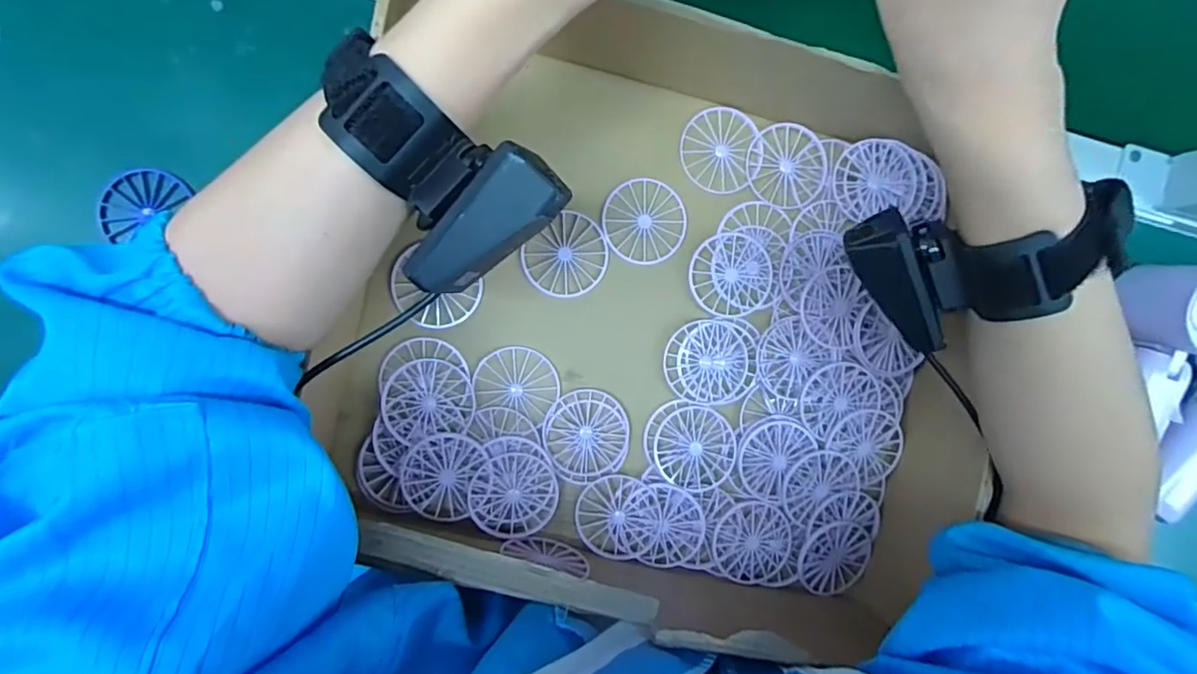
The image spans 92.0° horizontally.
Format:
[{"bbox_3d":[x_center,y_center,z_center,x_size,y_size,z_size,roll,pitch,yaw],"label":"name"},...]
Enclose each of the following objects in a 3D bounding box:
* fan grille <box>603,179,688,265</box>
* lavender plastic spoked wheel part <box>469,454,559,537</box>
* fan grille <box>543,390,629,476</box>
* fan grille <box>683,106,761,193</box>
[{"bbox_3d":[0.028,-0.069,0.346,0.049,0.004,0.049,0,94,-7],"label":"fan grille"},{"bbox_3d":[-0.049,0.092,0.334,0.049,0.007,0.047,4,93,-8],"label":"lavender plastic spoked wheel part"},{"bbox_3d":[-0.007,0.057,0.344,0.048,0.004,0.048,4,93,-8],"label":"fan grille"},{"bbox_3d":[0.075,-0.113,0.351,0.048,0.004,0.050,0,94,-7],"label":"fan grille"}]

